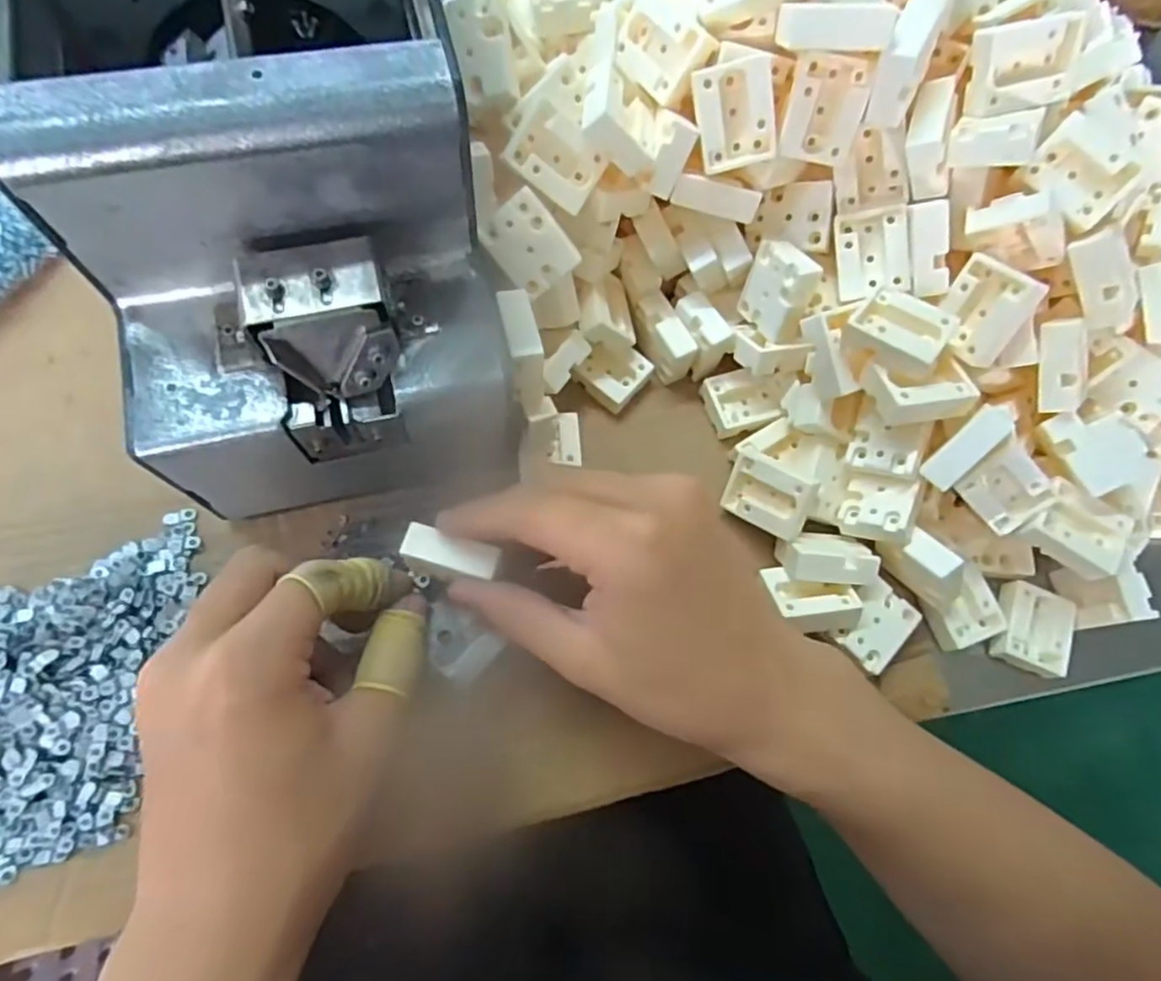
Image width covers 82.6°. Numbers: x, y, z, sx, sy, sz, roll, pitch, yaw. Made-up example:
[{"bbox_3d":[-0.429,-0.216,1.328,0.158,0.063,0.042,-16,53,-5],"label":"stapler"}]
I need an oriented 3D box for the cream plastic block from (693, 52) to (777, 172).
[{"bbox_3d":[0.059,-0.142,0.250,0.028,0.036,0.008,-9,36,9],"label":"cream plastic block"}]

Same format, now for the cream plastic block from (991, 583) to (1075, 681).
[{"bbox_3d":[0.202,0.062,0.295,0.030,0.012,0.036,23,72,2],"label":"cream plastic block"}]

